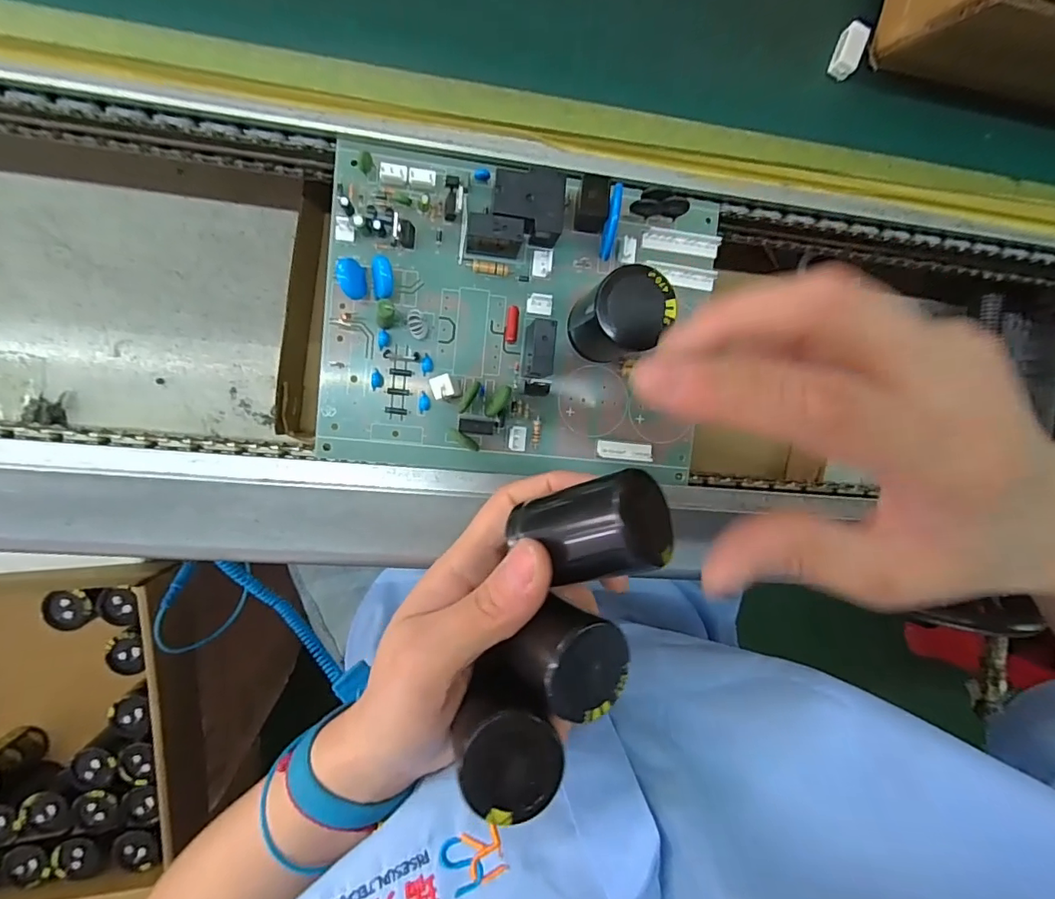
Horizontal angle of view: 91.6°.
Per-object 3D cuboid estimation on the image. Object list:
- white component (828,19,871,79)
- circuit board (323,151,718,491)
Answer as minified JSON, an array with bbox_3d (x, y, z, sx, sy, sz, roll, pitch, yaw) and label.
[{"bbox_3d":[0.157,-0.196,0.251,0.010,0.007,0.025,19,92,-8],"label":"white component"},{"bbox_3d":[0.002,-0.057,0.225,0.181,0.055,0.139,5,94,-8],"label":"circuit board"}]

